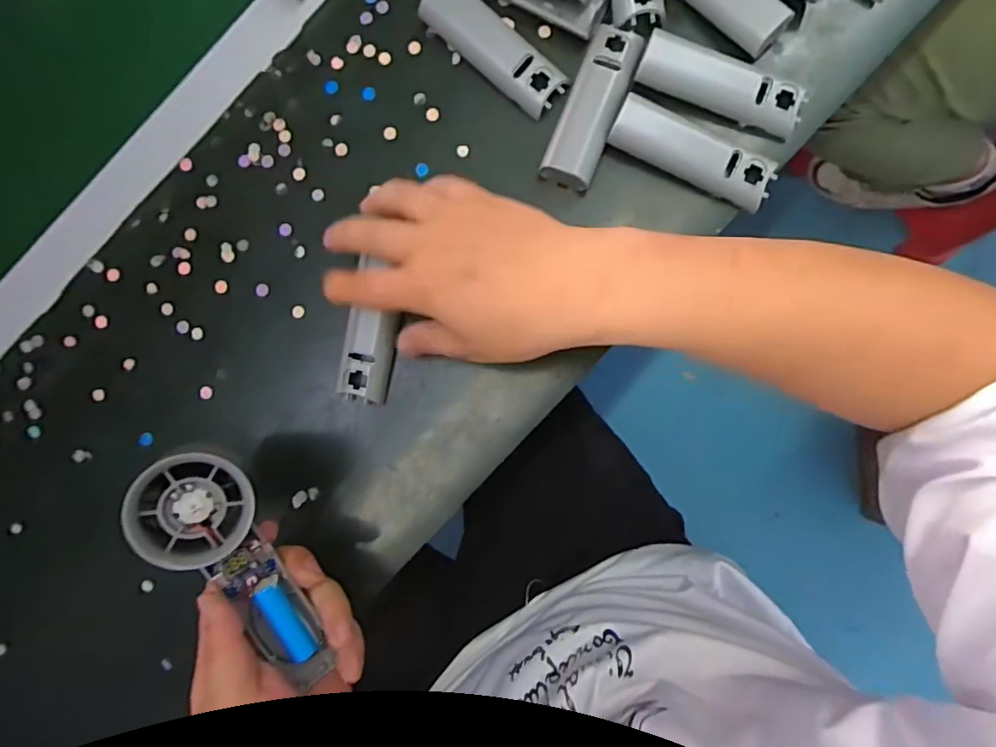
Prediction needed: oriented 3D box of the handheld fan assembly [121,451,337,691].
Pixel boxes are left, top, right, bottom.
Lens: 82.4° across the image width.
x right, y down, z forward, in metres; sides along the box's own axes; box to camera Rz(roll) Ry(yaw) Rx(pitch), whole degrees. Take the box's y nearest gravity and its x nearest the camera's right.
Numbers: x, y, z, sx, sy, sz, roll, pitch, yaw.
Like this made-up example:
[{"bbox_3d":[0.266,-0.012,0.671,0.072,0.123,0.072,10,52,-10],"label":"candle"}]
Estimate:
[{"bbox_3d":[-0.139,0.109,0.306,0.055,0.032,0.150,-33,112,-25],"label":"handheld fan assembly"}]

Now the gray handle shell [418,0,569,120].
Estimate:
[{"bbox_3d":[-0.003,-0.208,0.366,0.103,0.016,0.032,44,92,5],"label":"gray handle shell"}]

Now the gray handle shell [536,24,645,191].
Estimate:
[{"bbox_3d":[0.060,-0.168,0.360,0.033,0.020,0.103,22,90,5],"label":"gray handle shell"}]

